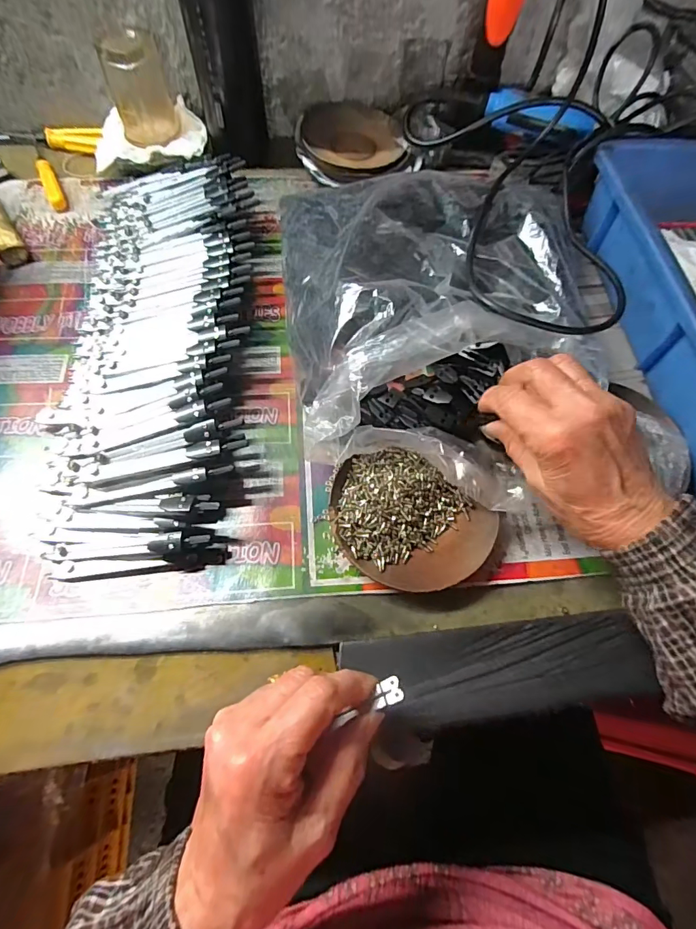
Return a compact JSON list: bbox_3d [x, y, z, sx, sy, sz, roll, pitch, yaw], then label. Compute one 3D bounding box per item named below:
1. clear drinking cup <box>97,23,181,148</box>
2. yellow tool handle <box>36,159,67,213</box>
[{"bbox_3d":[-0.212,-0.390,0.451,0.062,0.068,0.066,-14,65,-9],"label":"clear drinking cup"},{"bbox_3d":[-0.309,-0.291,0.461,0.014,0.014,0.076,-23,67,-14],"label":"yellow tool handle"}]

